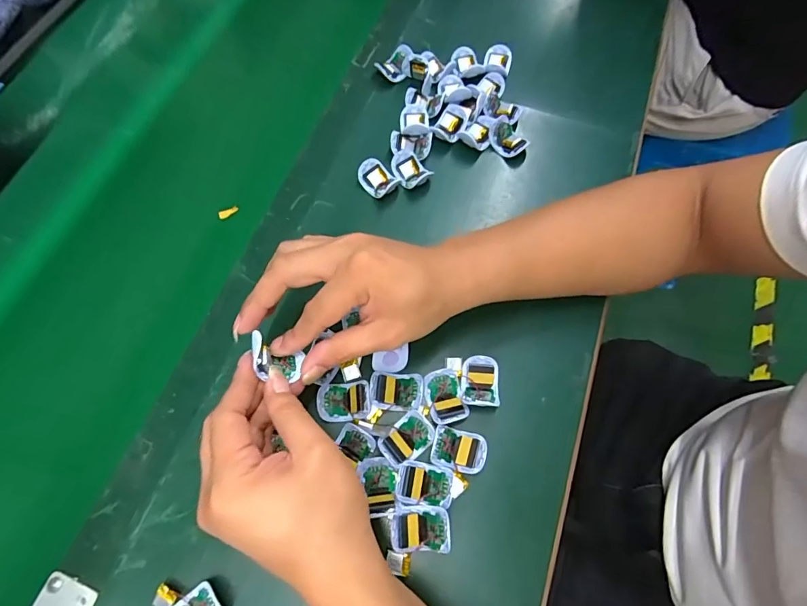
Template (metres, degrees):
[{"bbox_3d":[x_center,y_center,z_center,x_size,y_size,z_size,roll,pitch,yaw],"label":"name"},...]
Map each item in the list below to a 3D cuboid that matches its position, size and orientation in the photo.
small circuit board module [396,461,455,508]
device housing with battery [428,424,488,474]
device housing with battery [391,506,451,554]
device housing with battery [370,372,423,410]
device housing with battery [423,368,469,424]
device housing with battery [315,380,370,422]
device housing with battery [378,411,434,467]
[{"bbox_3d":[0.016,0.136,0.327,0.041,0.007,0.028,7,68,3],"label":"small circuit board module"},{"bbox_3d":[0.043,0.113,0.336,0.040,0.008,0.030,14,68,5],"label":"device housing with battery"},{"bbox_3d":[0.013,0.163,0.313,0.041,0.012,0.029,0,68,0],"label":"device housing with battery"},{"bbox_3d":[-0.006,0.071,0.353,0.040,0.009,0.030,3,68,1],"label":"device housing with battery"},{"bbox_3d":[0.034,0.075,0.352,0.030,0.007,0.041,-12,68,-5],"label":"device housing with battery"},{"bbox_3d":[-0.048,0.078,0.352,0.042,0.013,0.030,-3,68,-1],"label":"device housing with battery"},{"bbox_3d":[0.002,0.106,0.338,0.041,0.008,0.029,-38,73,-14],"label":"device housing with battery"}]

